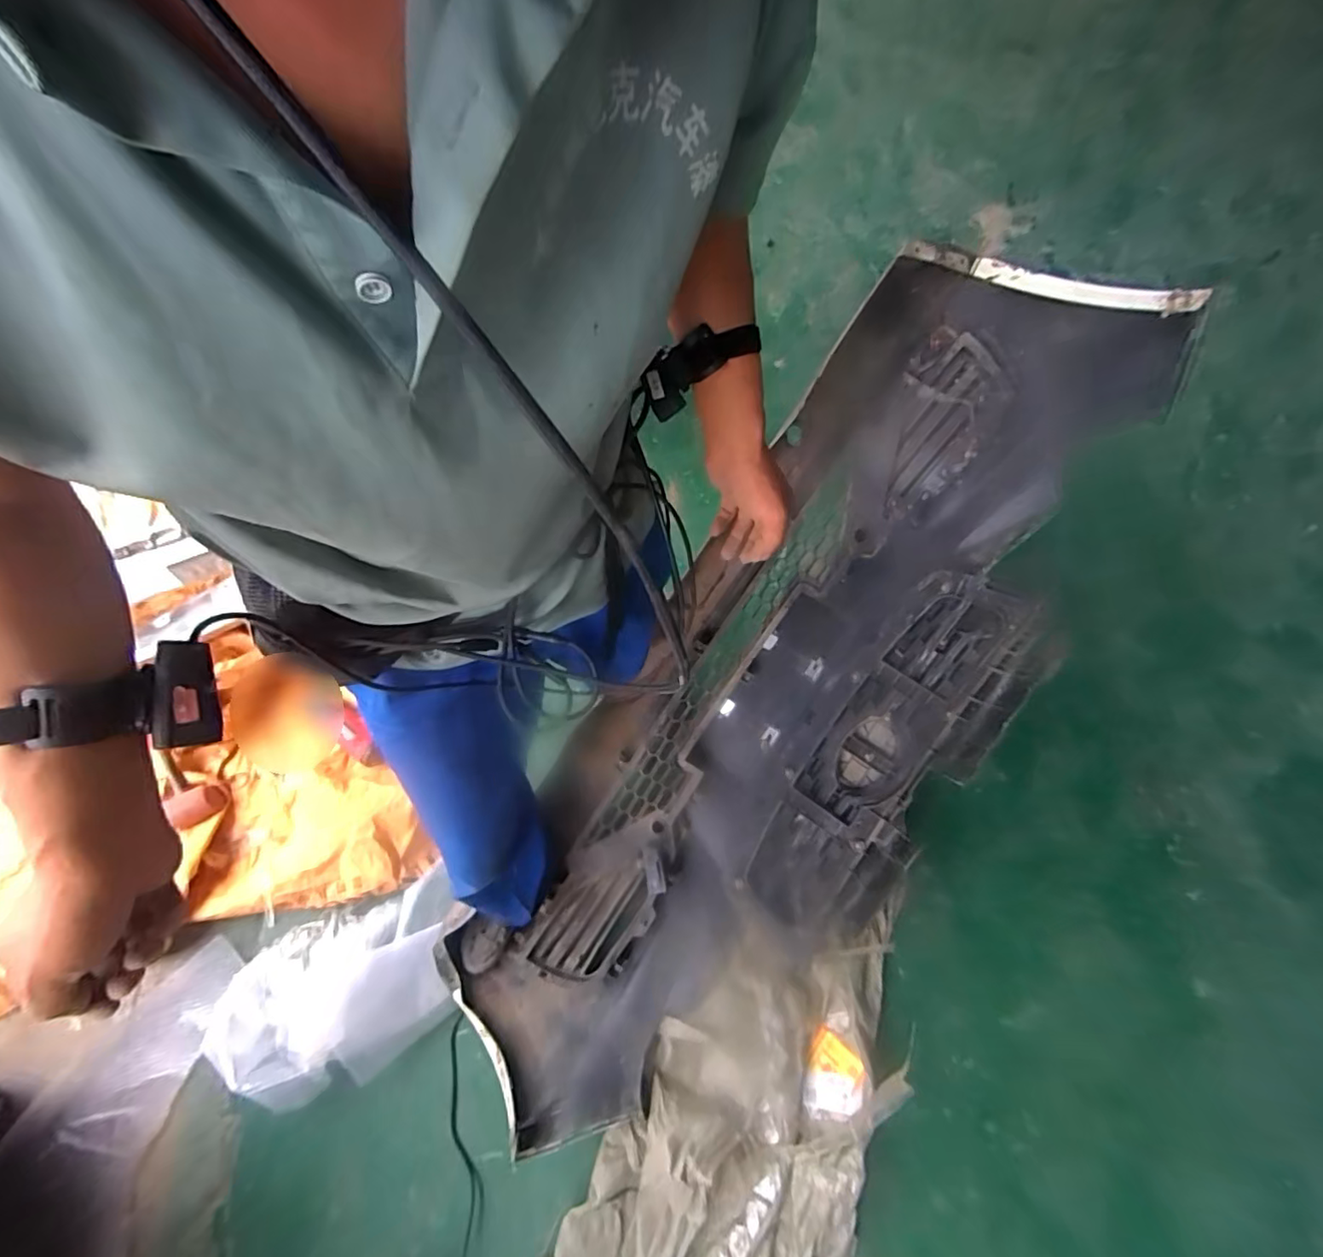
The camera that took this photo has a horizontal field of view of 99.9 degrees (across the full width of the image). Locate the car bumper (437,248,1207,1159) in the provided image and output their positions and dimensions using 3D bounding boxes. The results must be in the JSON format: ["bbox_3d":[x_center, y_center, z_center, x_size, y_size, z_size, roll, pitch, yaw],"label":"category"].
[{"bbox_3d":[0.226,0.171,1.030,0.626,0.399,1.580,35,96,15],"label":"car bumper"}]

